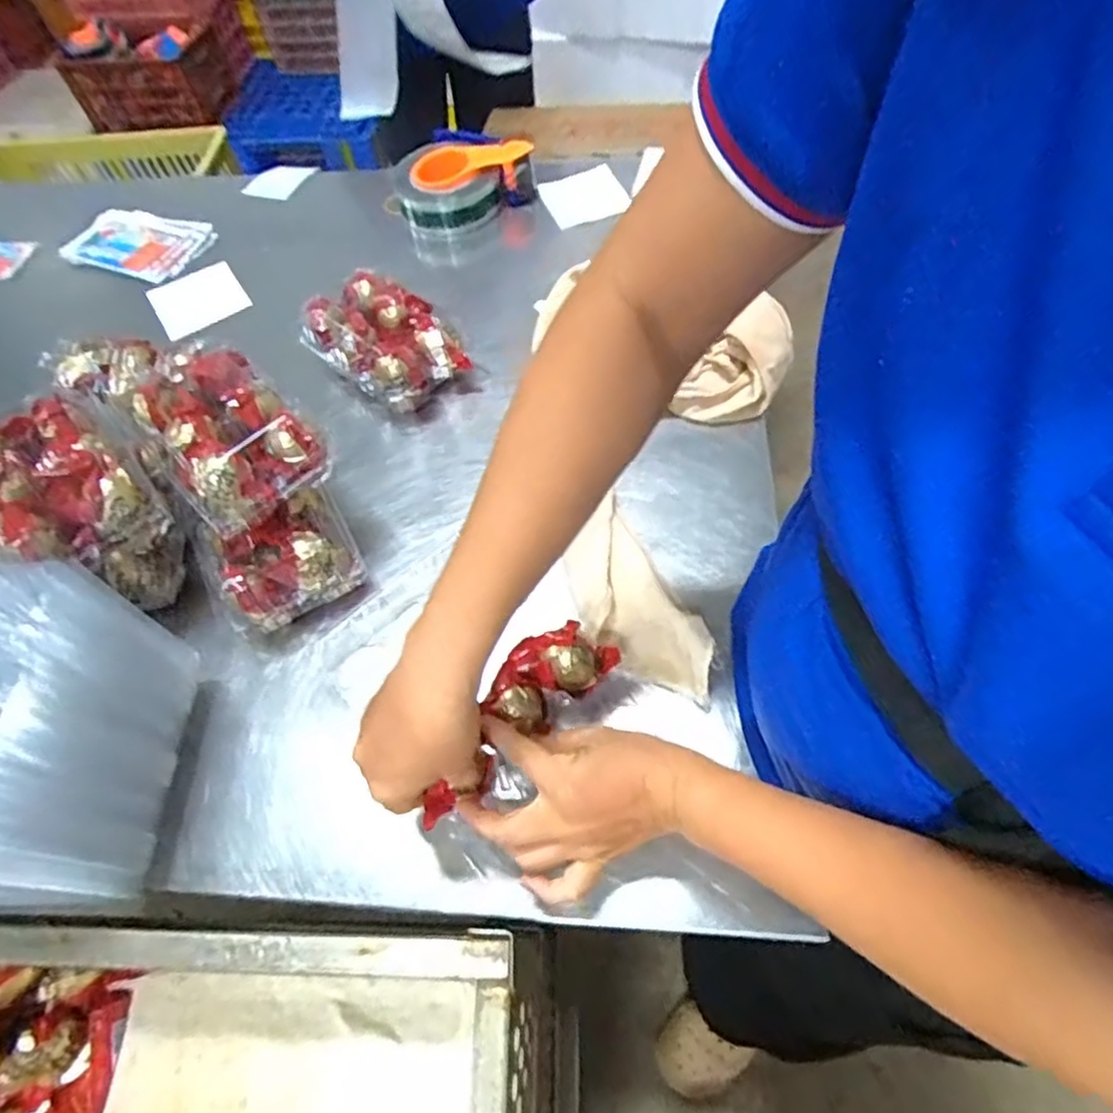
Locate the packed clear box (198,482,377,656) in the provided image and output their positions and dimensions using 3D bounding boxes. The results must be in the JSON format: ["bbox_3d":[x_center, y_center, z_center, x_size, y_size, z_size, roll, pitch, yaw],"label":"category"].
[{"bbox_3d":[-0.225,0.007,0.549,0.114,0.068,0.096,-28,60,-12],"label":"packed clear box"}]

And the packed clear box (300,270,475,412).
[{"bbox_3d":[-0.174,-0.218,0.685,0.153,0.075,0.103,35,68,23],"label":"packed clear box"}]

